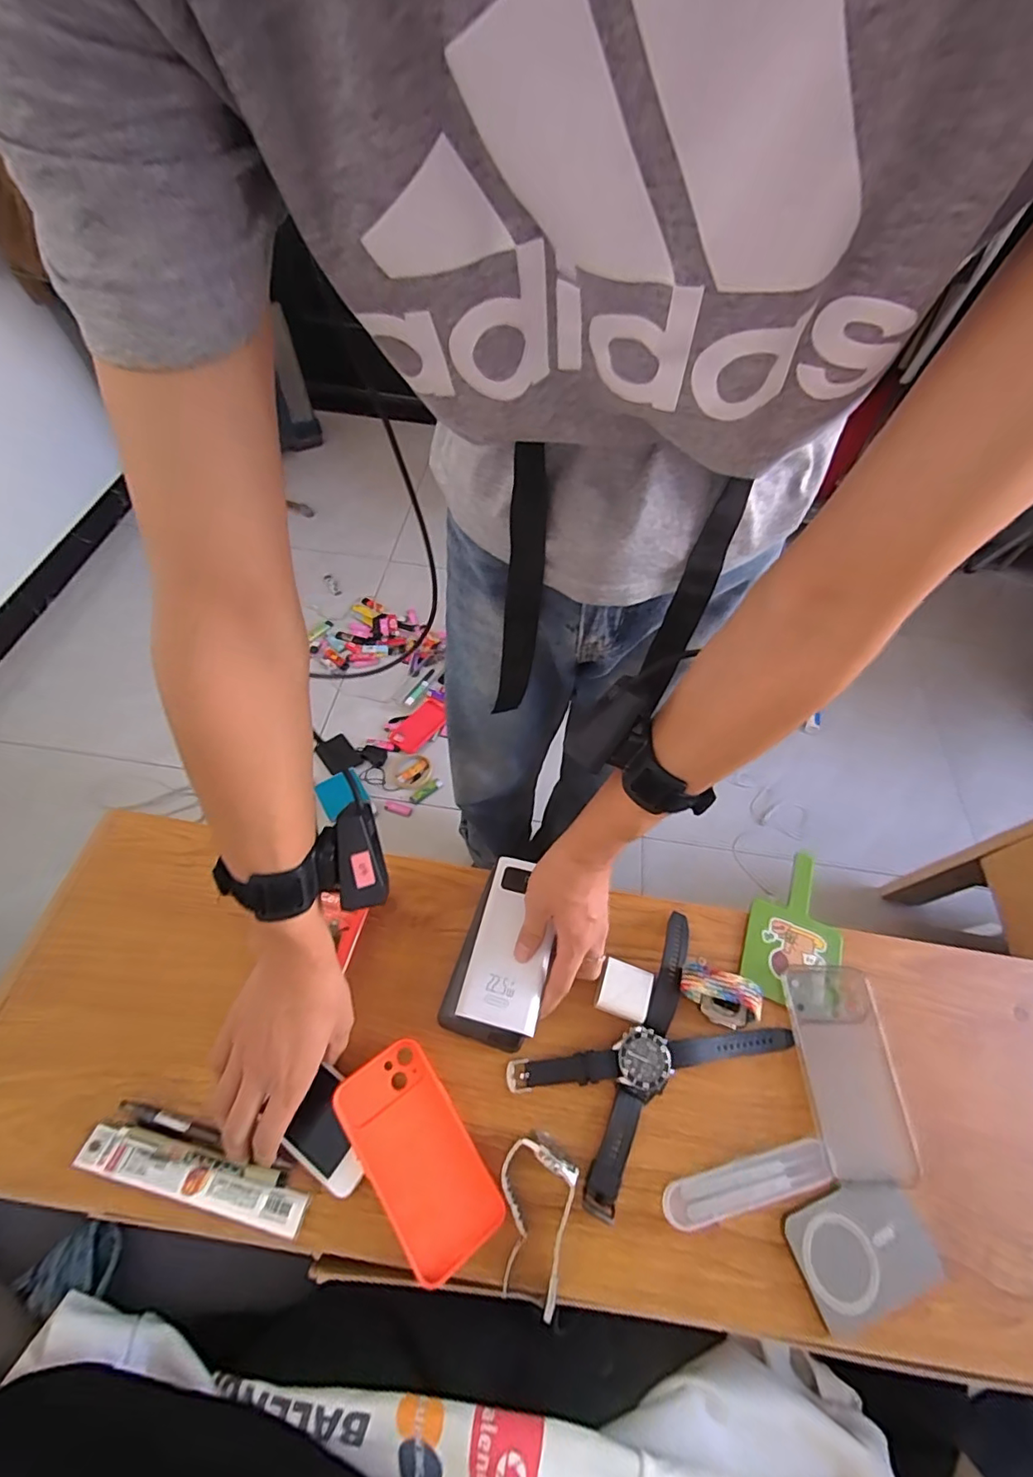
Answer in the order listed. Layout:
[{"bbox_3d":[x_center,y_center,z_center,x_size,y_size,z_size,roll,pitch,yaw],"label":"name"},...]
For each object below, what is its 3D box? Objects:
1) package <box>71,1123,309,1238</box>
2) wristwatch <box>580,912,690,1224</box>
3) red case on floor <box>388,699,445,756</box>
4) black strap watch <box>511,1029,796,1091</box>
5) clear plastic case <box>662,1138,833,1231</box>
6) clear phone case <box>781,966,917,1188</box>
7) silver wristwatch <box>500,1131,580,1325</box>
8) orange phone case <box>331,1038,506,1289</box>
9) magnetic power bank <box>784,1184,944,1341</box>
[{"bbox_3d":[-0.246,0.334,0.413,0.178,0.011,0.029,15,58,5],"label":"package"},{"bbox_3d":[0.109,0.260,0.461,0.038,0.027,0.235,23,59,10],"label":"wristwatch"},{"bbox_3d":[-0.244,-0.032,1.370,0.083,0.014,0.147,32,61,15],"label":"red case on floor"},{"bbox_3d":[0.116,0.267,0.460,0.242,0.025,0.039,-4,58,-7],"label":"black strap watch"},{"bbox_3d":[0.175,0.341,0.418,0.127,0.017,0.032,-11,59,-12],"label":"clear plastic case"},{"bbox_3d":[0.282,0.280,0.471,0.078,0.016,0.156,4,57,-2],"label":"clear phone case"},{"bbox_3d":[0.011,0.346,0.397,0.053,0.033,0.095,15,58,5],"label":"silver wristwatch"},{"bbox_3d":[-0.076,0.318,0.423,0.076,0.016,0.146,-32,65,-22],"label":"orange phone case"},{"bbox_3d":[0.256,0.376,0.406,0.099,0.010,0.068,-17,61,-15],"label":"magnetic power bank"}]

